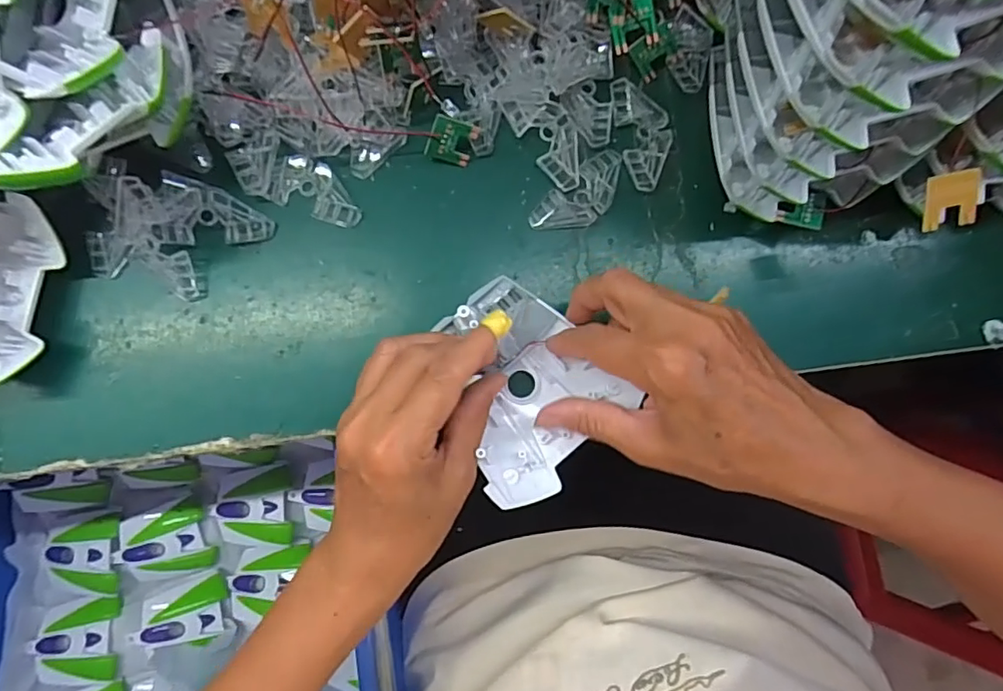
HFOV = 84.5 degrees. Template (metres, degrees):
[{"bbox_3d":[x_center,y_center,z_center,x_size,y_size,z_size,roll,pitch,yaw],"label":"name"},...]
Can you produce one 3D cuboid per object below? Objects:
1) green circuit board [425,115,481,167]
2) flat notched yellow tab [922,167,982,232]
[{"bbox_3d":[-0.028,-0.117,0.318,0.026,0.004,0.026,8,130,-17],"label":"green circuit board"},{"bbox_3d":[0.215,-0.069,0.263,0.027,0.006,0.026,-10,110,-2],"label":"flat notched yellow tab"}]

